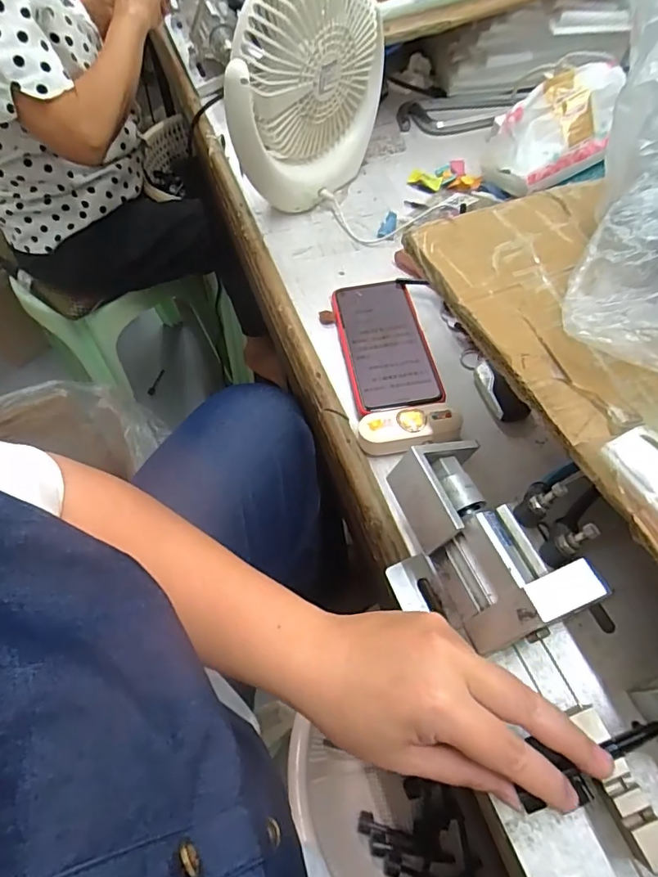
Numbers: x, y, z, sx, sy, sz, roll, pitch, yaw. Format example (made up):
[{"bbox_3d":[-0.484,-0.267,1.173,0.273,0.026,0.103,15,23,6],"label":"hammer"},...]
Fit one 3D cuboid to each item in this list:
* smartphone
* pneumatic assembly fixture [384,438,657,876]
[{"bbox_3d":[0.052,-0.090,0.472,0.076,0.012,0.161,-9,58,-3],"label":"smartphone"},{"bbox_3d":[0.132,0.153,0.262,0.100,0.099,0.338,-20,63,-9],"label":"pneumatic assembly fixture"}]

